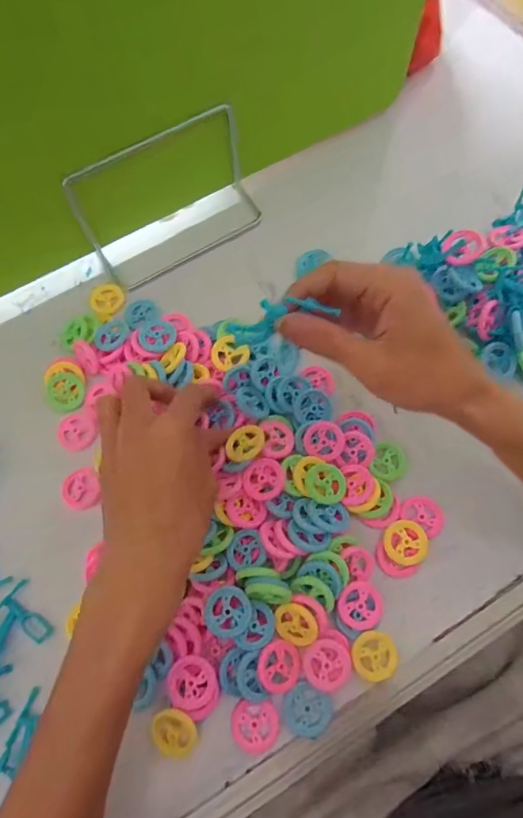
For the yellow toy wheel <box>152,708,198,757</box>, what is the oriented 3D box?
[{"bbox_3d":[-0.053,0.198,0.275,0.026,0.004,0.028,0,85,4],"label":"yellow toy wheel"}]

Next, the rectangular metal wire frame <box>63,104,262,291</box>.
[{"bbox_3d":[-0.074,-0.177,0.379,0.155,0.081,0.054,-31,71,-7],"label":"rectangular metal wire frame"}]

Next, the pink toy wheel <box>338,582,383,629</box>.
[{"bbox_3d":[0.066,0.129,0.295,0.030,0.008,0.028,-1,70,3],"label":"pink toy wheel"}]

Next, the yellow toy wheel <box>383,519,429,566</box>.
[{"bbox_3d":[0.100,0.092,0.311,0.029,0.006,0.029,-1,70,3],"label":"yellow toy wheel"}]

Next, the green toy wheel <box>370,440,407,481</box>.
[{"bbox_3d":[0.095,0.039,0.335,0.026,0.004,0.029,9,83,-5],"label":"green toy wheel"}]

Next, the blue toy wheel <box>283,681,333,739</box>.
[{"bbox_3d":[0.029,0.190,0.283,0.030,0.007,0.029,-1,70,3],"label":"blue toy wheel"}]

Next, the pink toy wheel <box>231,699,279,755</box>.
[{"bbox_3d":[-0.004,0.197,0.279,0.028,0.007,0.029,-1,70,3],"label":"pink toy wheel"}]

